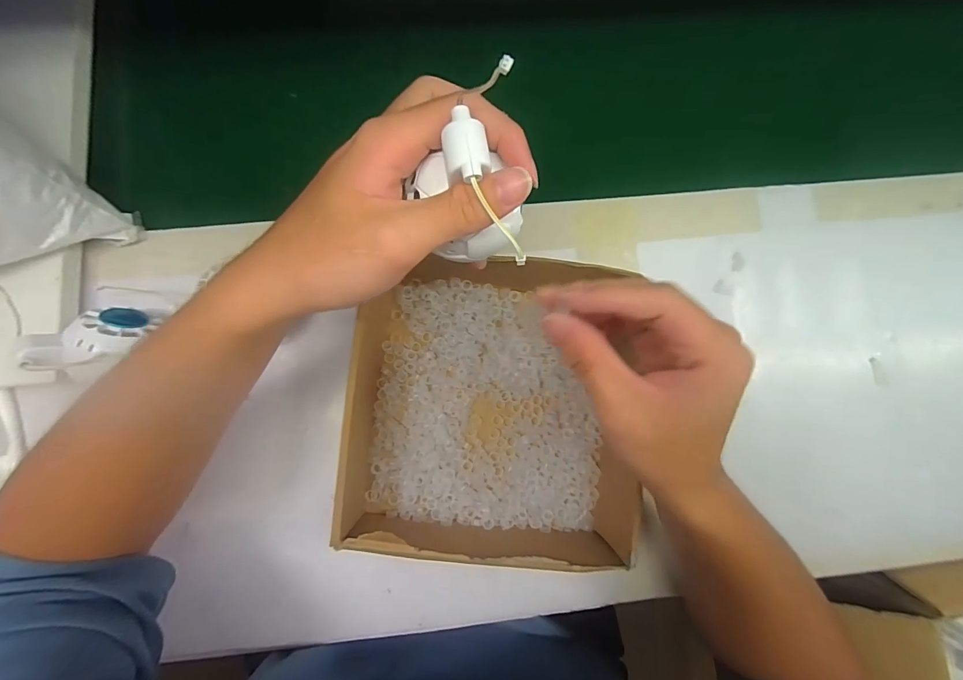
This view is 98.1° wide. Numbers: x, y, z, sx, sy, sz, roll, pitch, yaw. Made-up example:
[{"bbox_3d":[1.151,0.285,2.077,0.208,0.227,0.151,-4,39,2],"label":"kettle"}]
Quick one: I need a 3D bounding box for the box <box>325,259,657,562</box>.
[{"bbox_3d":[0.023,0.043,0.315,0.223,0.063,0.225,8,83,-2],"label":"box"}]

